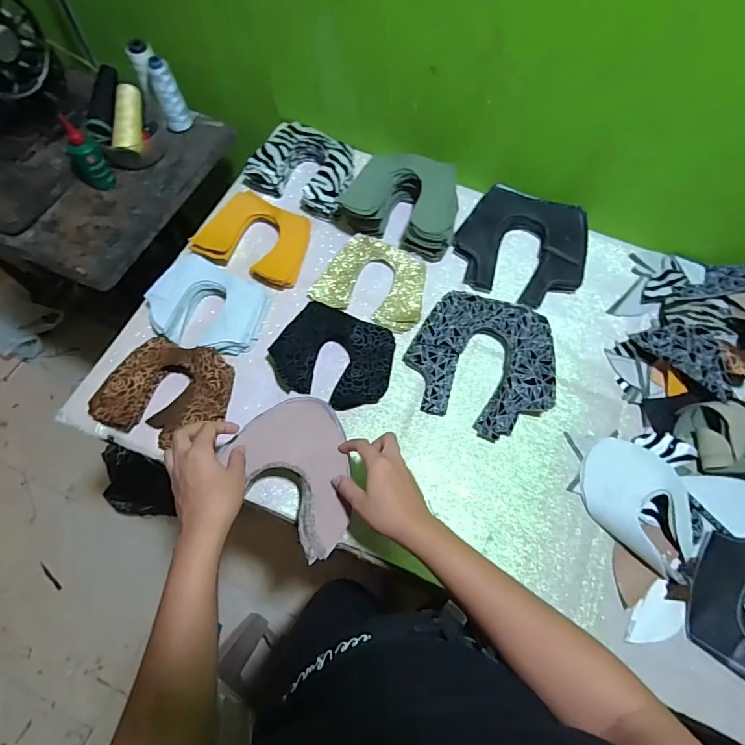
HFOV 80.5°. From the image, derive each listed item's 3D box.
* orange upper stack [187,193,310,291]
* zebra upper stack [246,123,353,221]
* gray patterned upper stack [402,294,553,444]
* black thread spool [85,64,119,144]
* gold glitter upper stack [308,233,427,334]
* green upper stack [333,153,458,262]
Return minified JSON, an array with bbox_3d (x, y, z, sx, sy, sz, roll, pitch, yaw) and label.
[{"bbox_3d":[-0.174,-0.202,0.670,0.156,0.027,0.130,30,74,-2],"label":"orange upper stack"},{"bbox_3d":[-0.105,-0.342,0.724,0.165,0.047,0.151,20,68,6],"label":"zebra upper stack"},{"bbox_3d":[0.152,-0.014,0.604,0.194,0.034,0.187,18,68,6],"label":"gray patterned upper stack"},{"bbox_3d":[-0.435,-0.438,0.711,0.032,0.037,0.123,2,81,1],"label":"black thread spool"},{"bbox_3d":[0.007,-0.141,0.669,0.161,0.017,0.134,21,68,7],"label":"gold glitter upper stack"},{"bbox_3d":[0.049,-0.274,0.685,0.182,0.060,0.152,21,68,7],"label":"green upper stack"}]

